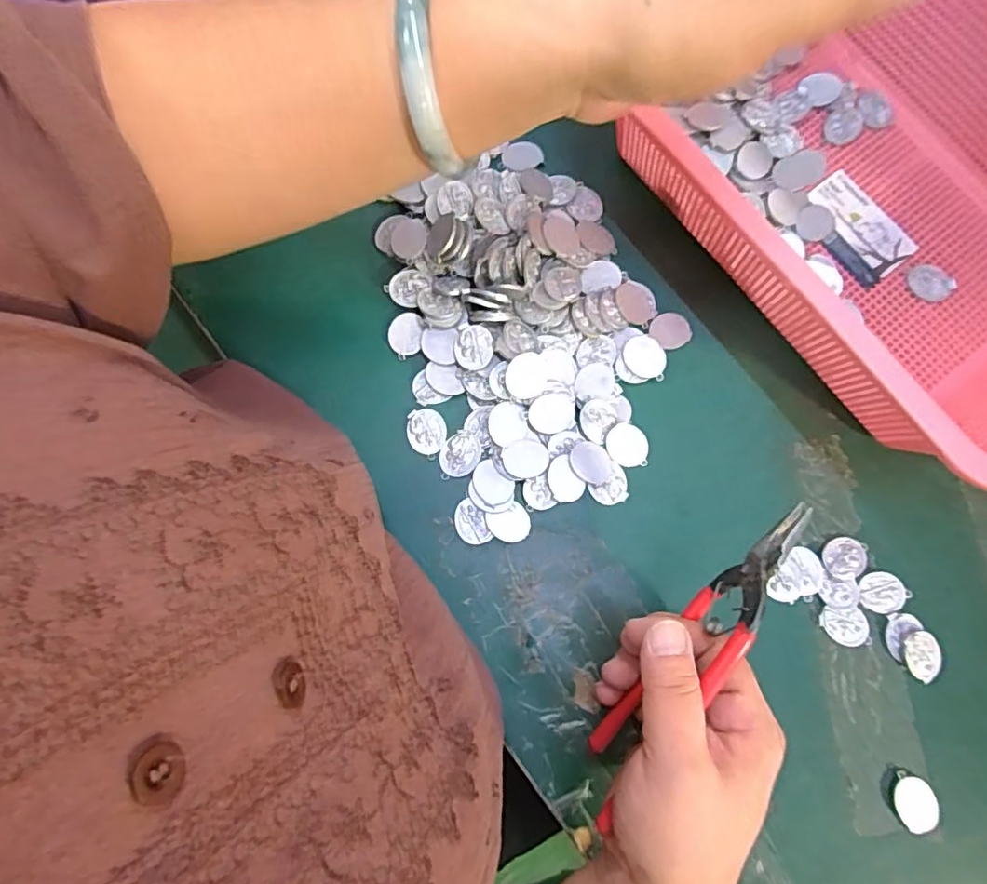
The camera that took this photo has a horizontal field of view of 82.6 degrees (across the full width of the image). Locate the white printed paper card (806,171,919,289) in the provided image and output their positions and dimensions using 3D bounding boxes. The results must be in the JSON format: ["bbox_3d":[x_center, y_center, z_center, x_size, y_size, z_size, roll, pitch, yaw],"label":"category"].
[{"bbox_3d":[0.219,-0.130,0.340,0.040,0.004,0.067,-36,82,-7],"label":"white printed paper card"}]

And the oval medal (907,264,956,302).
[{"bbox_3d":[0.258,-0.094,0.332,0.021,0.004,0.024,-40,80,3],"label":"oval medal"}]

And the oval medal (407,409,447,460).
[{"bbox_3d":[-0.037,-0.005,0.311,0.021,0.004,0.028,-14,80,-3],"label":"oval medal"}]

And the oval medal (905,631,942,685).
[{"bbox_3d":[0.225,0.113,0.294,0.018,0.004,0.025,-6,86,4],"label":"oval medal"}]

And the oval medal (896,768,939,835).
[{"bbox_3d":[0.212,0.182,0.282,0.021,0.004,0.025,20,80,3],"label":"oval medal"}]

